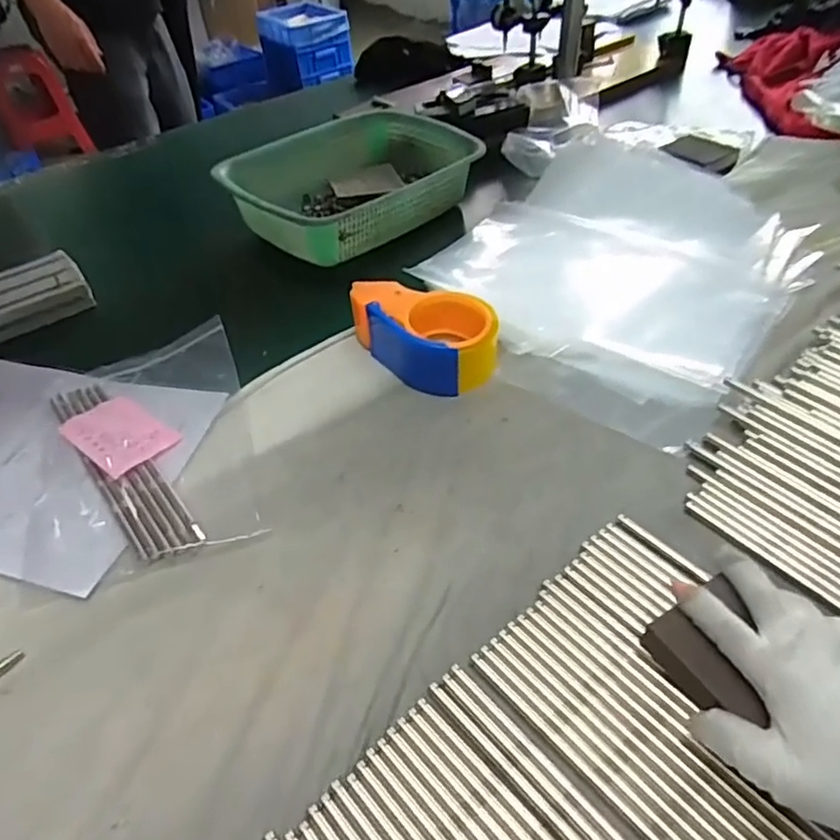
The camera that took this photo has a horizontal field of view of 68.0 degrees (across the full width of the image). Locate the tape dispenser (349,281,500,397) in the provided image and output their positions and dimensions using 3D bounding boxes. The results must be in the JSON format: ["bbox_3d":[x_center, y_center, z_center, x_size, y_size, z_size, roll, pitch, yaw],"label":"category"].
[{"bbox_3d":[-0.002,-0.078,0.568,0.141,0.054,0.080,11,48,18],"label":"tape dispenser"}]

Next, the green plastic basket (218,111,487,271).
[{"bbox_3d":[-0.080,-0.290,0.770,0.207,0.085,0.306,32,57,32],"label":"green plastic basket"}]

